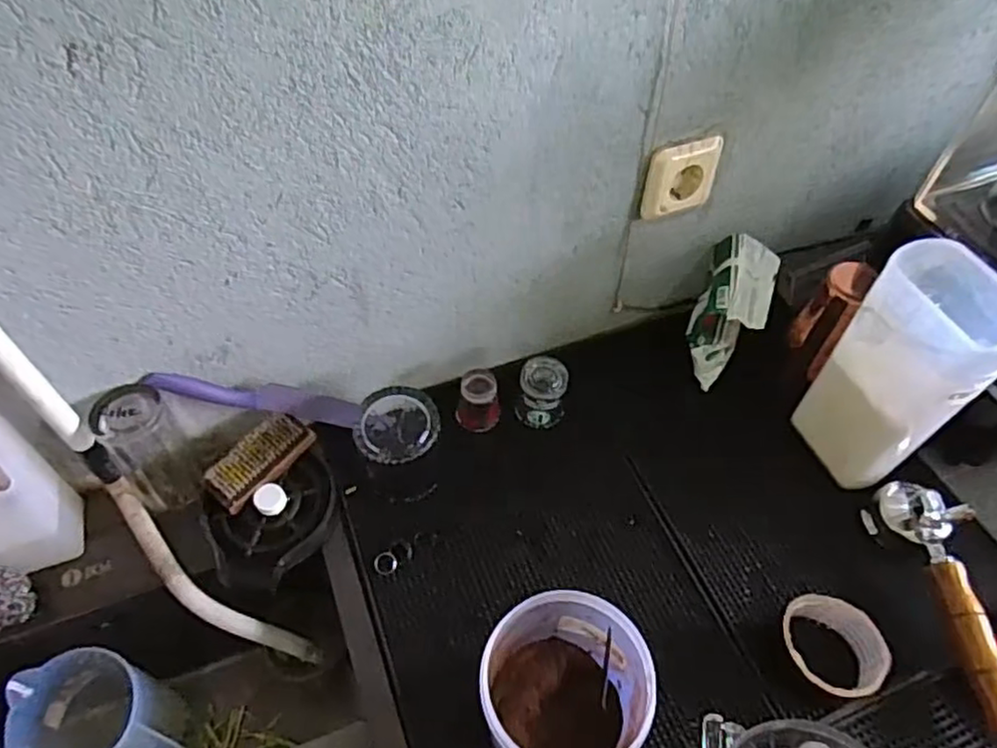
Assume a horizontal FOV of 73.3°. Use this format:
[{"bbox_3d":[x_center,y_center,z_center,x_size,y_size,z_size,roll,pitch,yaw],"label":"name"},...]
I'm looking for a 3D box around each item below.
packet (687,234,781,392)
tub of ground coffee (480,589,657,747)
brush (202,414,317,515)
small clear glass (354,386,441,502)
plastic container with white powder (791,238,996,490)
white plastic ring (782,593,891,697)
[{"bbox_3d":[0.257,-0.068,0.752,0.074,0.120,0.117,20,55,13],"label":"packet"},{"bbox_3d":[0.045,0.246,0.508,0.117,0.160,0.112,-2,54,-3],"label":"tub of ground coffee"},{"bbox_3d":[-0.234,0.083,0.658,0.042,0.025,0.105,36,60,22],"label":"brush"},{"bbox_3d":[-0.097,0.070,0.667,0.075,0.087,0.077,1,53,-1],"label":"small clear glass"},{"bbox_3d":[0.376,0.003,0.631,0.080,0.243,0.117,-23,58,-18],"label":"plastic container with white powder"},{"bbox_3d":[0.282,0.235,0.575,0.087,0.040,0.075,24,56,15],"label":"white plastic ring"}]

